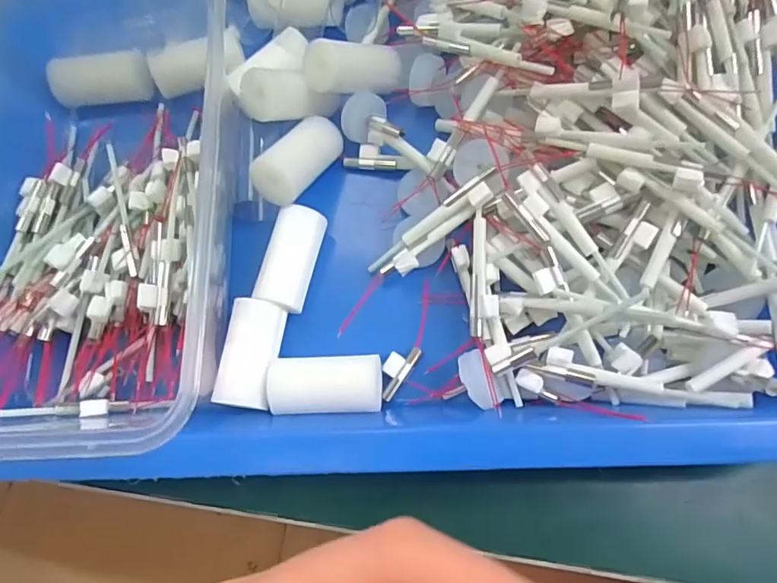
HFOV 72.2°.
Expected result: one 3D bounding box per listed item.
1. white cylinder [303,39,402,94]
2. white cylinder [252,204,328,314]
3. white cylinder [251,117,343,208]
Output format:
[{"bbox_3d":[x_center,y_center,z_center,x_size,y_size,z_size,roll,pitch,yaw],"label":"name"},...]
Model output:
[{"bbox_3d":[-0.012,-0.093,0.223,0.043,0.016,0.017,-15,71,-35],"label":"white cylinder"},{"bbox_3d":[-0.039,-0.013,0.213,0.018,0.019,0.039,13,69,11],"label":"white cylinder"},{"bbox_3d":[-0.035,-0.054,0.215,0.017,0.016,0.044,32,58,10],"label":"white cylinder"}]

